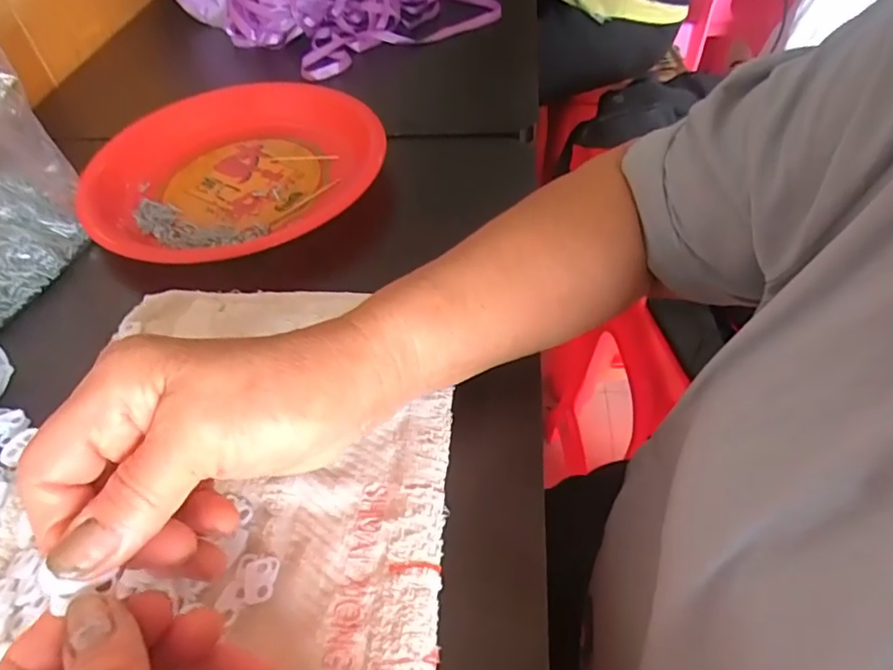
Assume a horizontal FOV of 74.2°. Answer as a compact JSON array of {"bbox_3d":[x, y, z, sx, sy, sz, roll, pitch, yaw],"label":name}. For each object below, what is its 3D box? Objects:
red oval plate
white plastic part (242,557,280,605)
[{"bbox_3d":[-0.156,-0.131,0.451,0.207,0.033,0.204,-6,49,0],"label":"red oval plate"},{"bbox_3d":[-0.081,0.106,0.256,0.013,0.004,0.020,-2,49,4],"label":"white plastic part"}]

